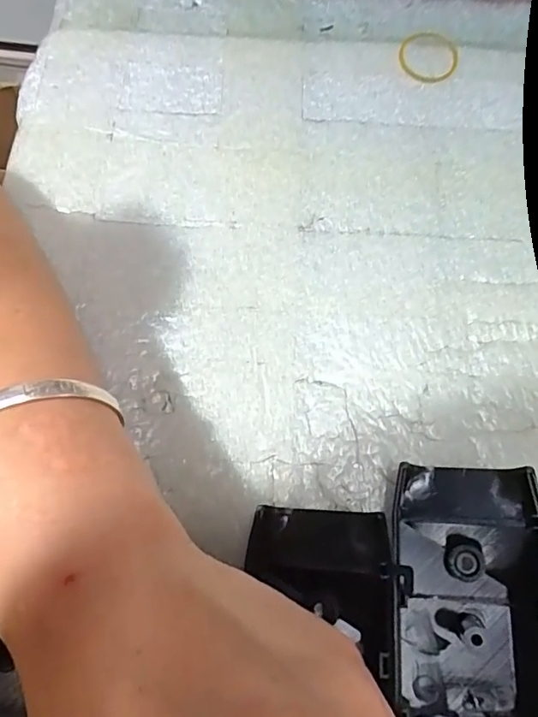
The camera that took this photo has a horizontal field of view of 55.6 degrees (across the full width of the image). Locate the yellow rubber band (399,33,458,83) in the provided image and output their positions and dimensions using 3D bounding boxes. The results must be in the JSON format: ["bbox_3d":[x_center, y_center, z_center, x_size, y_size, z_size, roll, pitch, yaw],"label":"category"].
[{"bbox_3d":[0.084,-0.159,0.267,0.031,0.004,0.033,1,71,-2],"label":"yellow rubber band"}]

